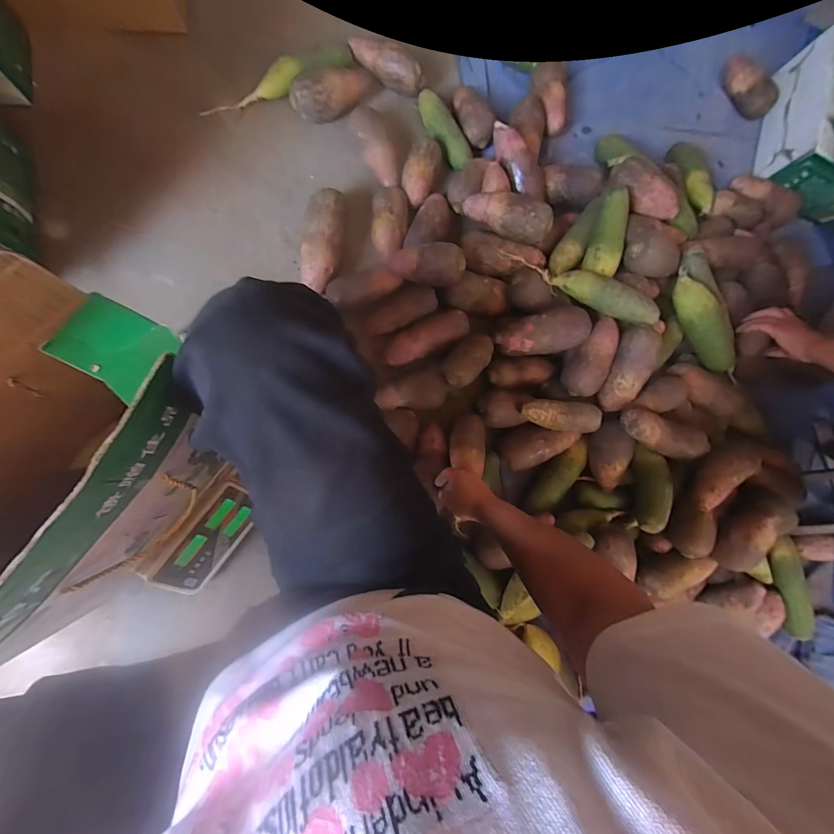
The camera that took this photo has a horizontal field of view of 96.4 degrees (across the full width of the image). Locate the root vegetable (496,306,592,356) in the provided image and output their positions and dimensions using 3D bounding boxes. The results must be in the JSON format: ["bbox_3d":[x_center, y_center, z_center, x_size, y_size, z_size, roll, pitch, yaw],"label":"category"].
[{"bbox_3d":[0.229,-0.150,0.681,0.161,0.073,0.075,-13,86,7],"label":"root vegetable"}]

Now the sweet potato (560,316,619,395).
[{"bbox_3d":[0.321,-0.112,0.698,0.072,0.068,0.148,25,98,-5],"label":"sweet potato"}]

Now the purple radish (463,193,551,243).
[{"bbox_3d":[0.168,-0.381,0.693,0.165,0.052,0.071,25,81,13],"label":"purple radish"}]

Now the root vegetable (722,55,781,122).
[{"bbox_3d":[0.775,-0.771,0.869,0.057,0.060,0.146,-41,91,-10],"label":"root vegetable"}]

